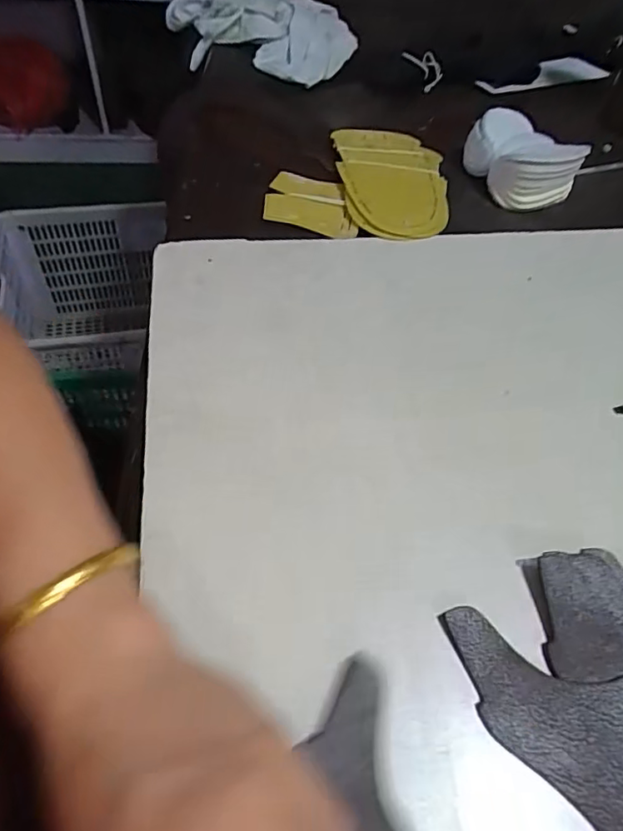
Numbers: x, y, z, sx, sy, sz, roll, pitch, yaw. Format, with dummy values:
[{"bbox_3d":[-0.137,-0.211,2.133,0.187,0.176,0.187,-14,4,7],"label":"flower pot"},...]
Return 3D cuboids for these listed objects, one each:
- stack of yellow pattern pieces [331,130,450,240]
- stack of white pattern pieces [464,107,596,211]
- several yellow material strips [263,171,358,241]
[{"bbox_3d":[0.080,-0.221,0.506,0.104,0.016,0.168,-1,52,-6],"label":"stack of yellow pattern pieces"},{"bbox_3d":[0.207,-0.252,0.526,0.087,0.045,0.092,-11,54,-13],"label":"stack of white pattern pieces"},{"bbox_3d":[0.002,-0.187,0.480,0.083,0.009,0.078,15,53,-1],"label":"several yellow material strips"}]

